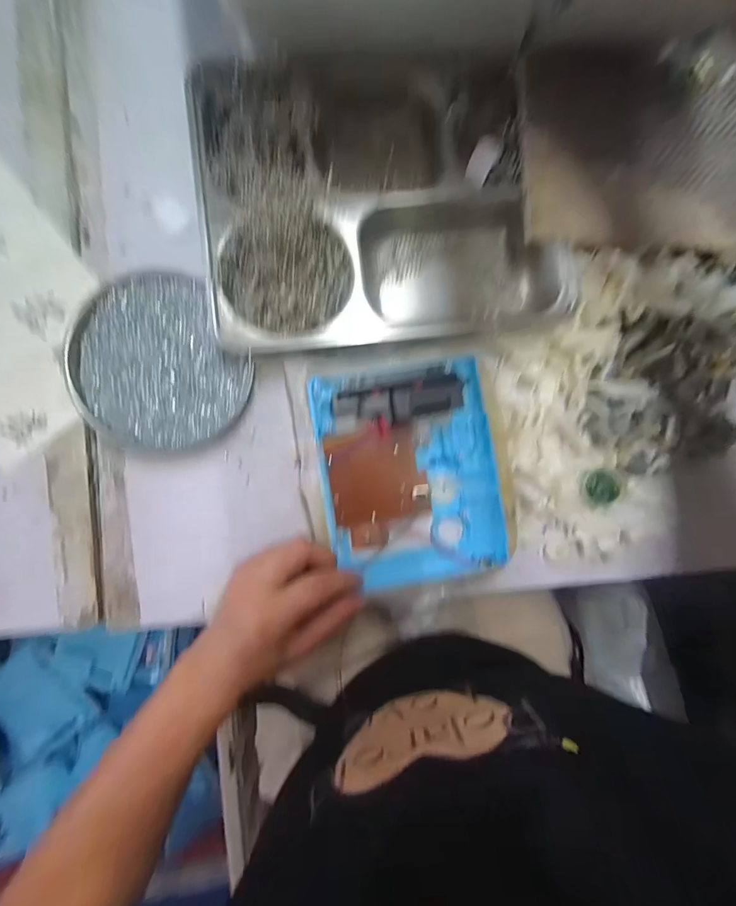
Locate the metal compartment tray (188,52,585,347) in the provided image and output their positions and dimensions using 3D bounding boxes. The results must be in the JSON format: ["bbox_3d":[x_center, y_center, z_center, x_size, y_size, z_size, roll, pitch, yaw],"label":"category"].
[{"bbox_3d":[0.011,-0.206,0.313,0.270,0.034,0.226,-8,91,-4],"label":"metal compartment tray"}]

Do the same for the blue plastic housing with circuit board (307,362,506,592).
[{"bbox_3d":[0.032,0.018,0.299,0.133,0.033,0.163,-10,91,-4],"label":"blue plastic housing with circuit board"}]

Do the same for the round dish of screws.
[{"bbox_3d":[-0.165,-0.067,0.312,0.124,0.013,0.134,0,91,-4],"label":"round dish of screws"}]

